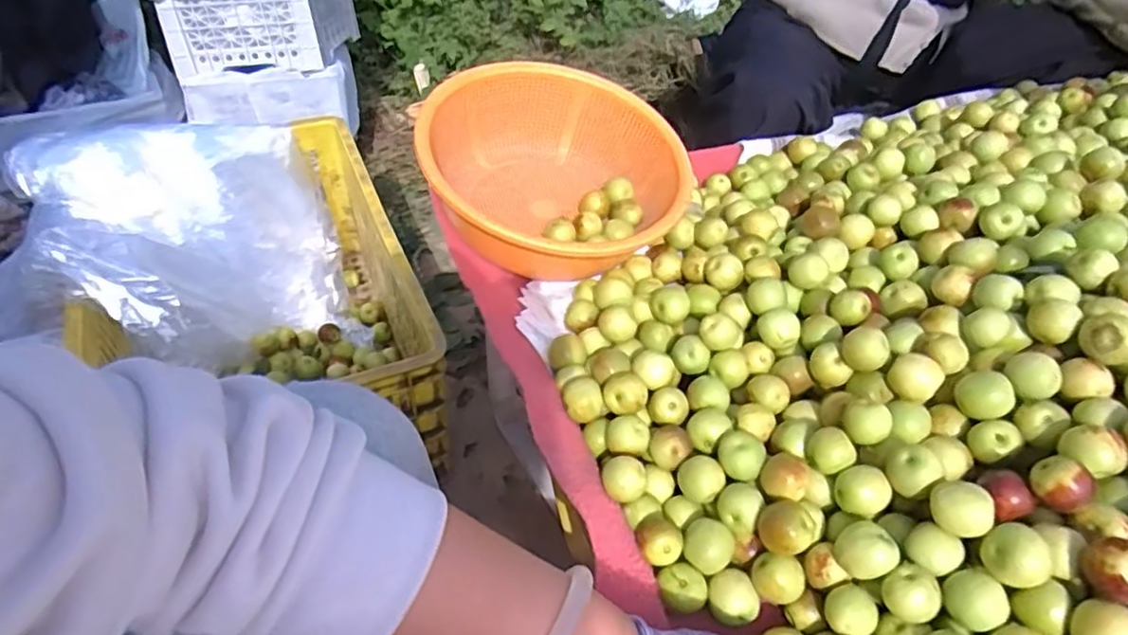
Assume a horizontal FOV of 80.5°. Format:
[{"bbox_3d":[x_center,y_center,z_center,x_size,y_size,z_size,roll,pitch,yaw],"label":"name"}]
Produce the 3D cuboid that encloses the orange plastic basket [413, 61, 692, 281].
[{"bbox_3d":[-0.013,-0.145,0.678,0.261,0.125,0.264,6,58,-9],"label":"orange plastic basket"}]

